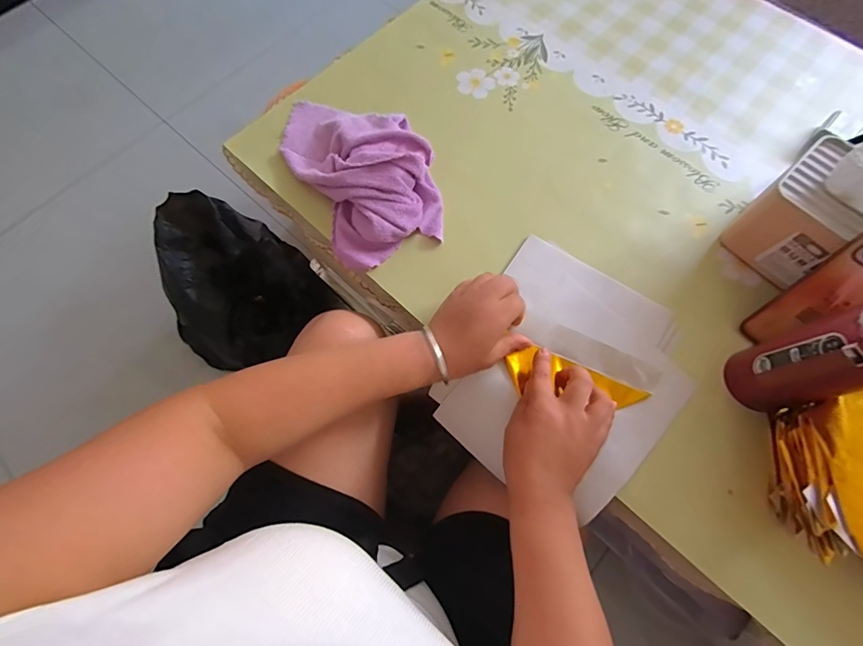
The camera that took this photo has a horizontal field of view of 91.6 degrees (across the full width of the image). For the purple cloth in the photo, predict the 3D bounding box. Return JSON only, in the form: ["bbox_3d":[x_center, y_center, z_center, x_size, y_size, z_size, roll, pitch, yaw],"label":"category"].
[{"bbox_3d":[-0.093,-0.212,0.535,0.161,0.053,0.277,-27,72,-10],"label":"purple cloth"}]

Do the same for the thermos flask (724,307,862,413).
[{"bbox_3d":[0.338,0.030,0.356,0.063,0.216,0.065,-15,71,-5],"label":"thermos flask"}]

